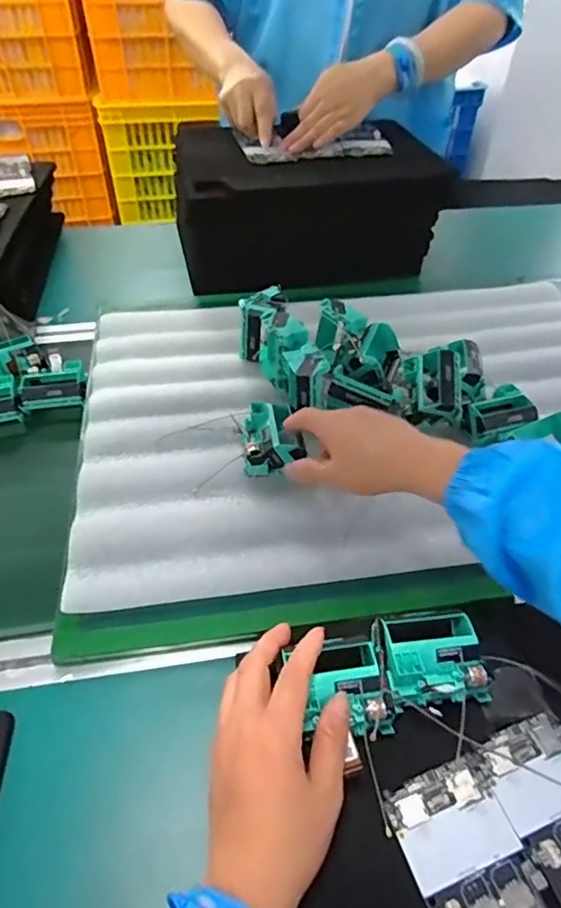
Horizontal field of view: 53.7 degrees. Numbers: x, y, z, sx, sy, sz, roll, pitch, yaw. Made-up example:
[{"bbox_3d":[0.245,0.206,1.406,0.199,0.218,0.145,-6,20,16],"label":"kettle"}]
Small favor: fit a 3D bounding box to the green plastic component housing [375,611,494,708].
[{"bbox_3d":[0.104,0.139,0.384,0.068,0.033,0.057,-5,46,-6],"label":"green plastic component housing"}]

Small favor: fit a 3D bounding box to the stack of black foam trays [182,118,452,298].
[{"bbox_3d":[0.040,-0.347,0.832,0.348,0.200,0.197,-11,47,-12],"label":"stack of black foam trays"}]

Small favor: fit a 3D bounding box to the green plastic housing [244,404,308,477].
[{"bbox_3d":[-0.006,-0.014,0.529,0.054,0.031,0.067,-3,44,-4],"label":"green plastic housing"}]

